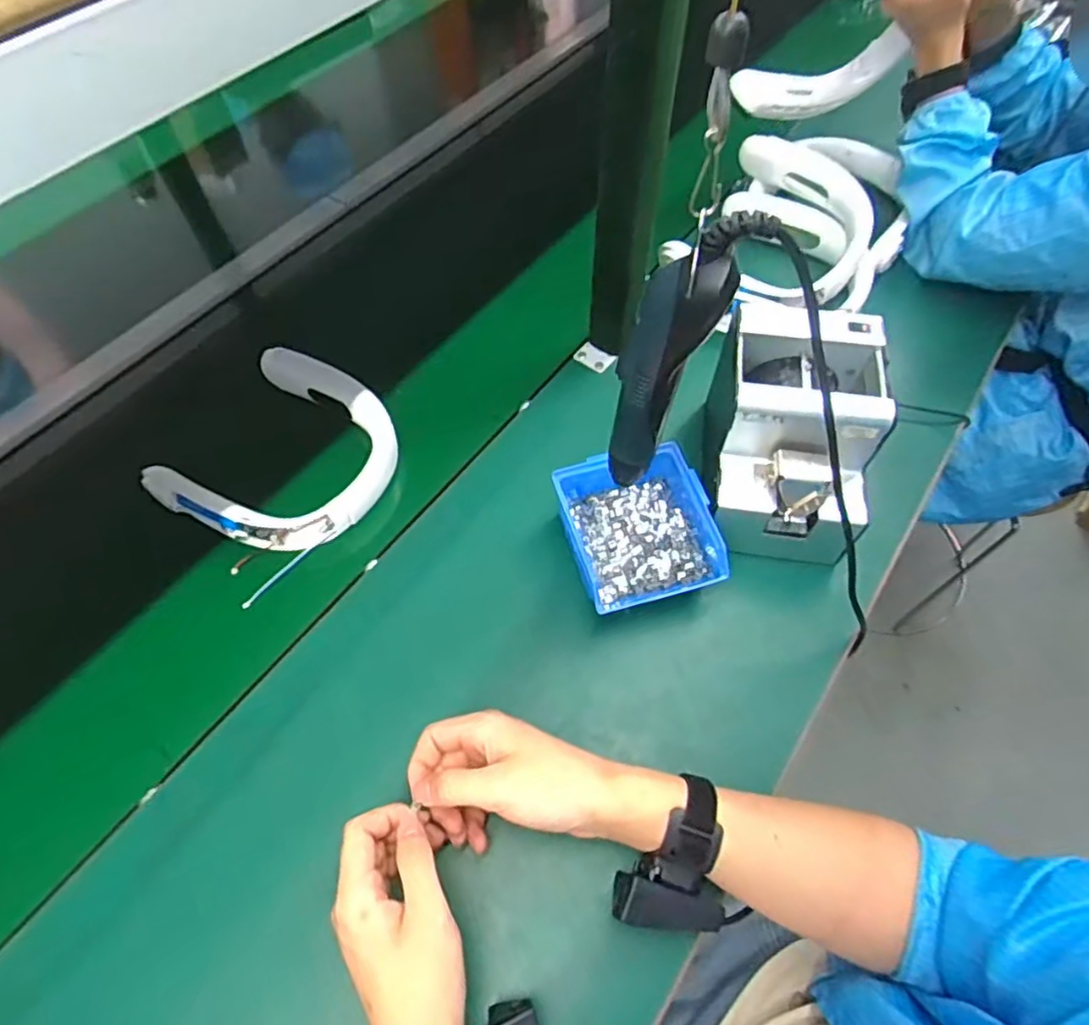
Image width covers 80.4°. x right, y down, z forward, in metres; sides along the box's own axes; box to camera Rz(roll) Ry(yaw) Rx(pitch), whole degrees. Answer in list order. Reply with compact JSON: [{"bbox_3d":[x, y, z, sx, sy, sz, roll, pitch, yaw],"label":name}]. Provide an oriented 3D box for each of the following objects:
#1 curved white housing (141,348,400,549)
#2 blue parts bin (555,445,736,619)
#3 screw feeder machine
[{"bbox_3d":[-0.251,-0.059,0.640,0.191,0.043,0.194,22,63,9],"label":"curved white housing"},{"bbox_3d":[0.079,0.014,0.578,0.121,0.065,0.142,-13,63,-9],"label":"blue parts bin"},{"bbox_3d":[0.217,-0.066,0.580,0.134,0.141,0.192,9,61,2],"label":"screw feeder machine"}]

